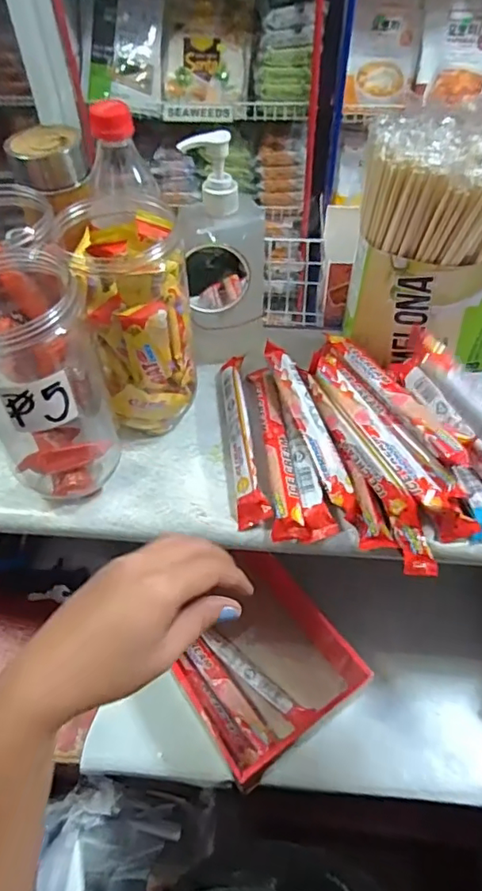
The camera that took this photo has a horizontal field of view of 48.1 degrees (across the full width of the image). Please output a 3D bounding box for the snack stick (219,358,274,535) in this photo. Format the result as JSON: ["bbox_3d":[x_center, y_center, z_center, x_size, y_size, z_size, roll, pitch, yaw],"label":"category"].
[{"bbox_3d":[-0.001,-0.011,0.493,0.028,0.025,0.181,-7,51,-4],"label":"snack stick"}]

